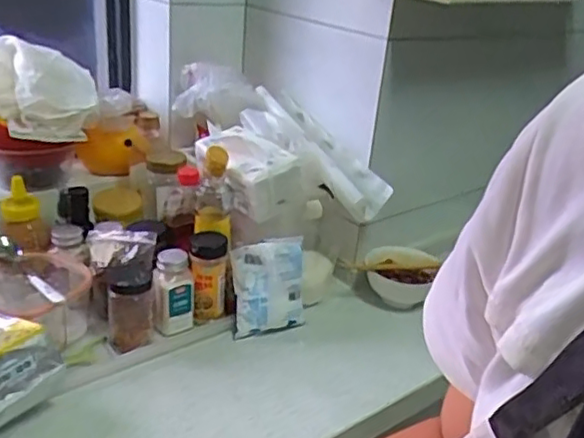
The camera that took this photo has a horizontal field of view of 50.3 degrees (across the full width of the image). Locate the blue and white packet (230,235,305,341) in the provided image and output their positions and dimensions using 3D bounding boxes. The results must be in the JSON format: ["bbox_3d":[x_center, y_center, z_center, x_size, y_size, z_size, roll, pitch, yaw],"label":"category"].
[{"bbox_3d":[-0.033,0.101,0.915,0.110,0.133,0.068,-4,27,-23],"label":"blue and white packet"}]

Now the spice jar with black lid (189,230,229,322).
[{"bbox_3d":[-0.125,0.087,0.913,0.053,0.127,0.061,2,25,-11],"label":"spice jar with black lid"}]

